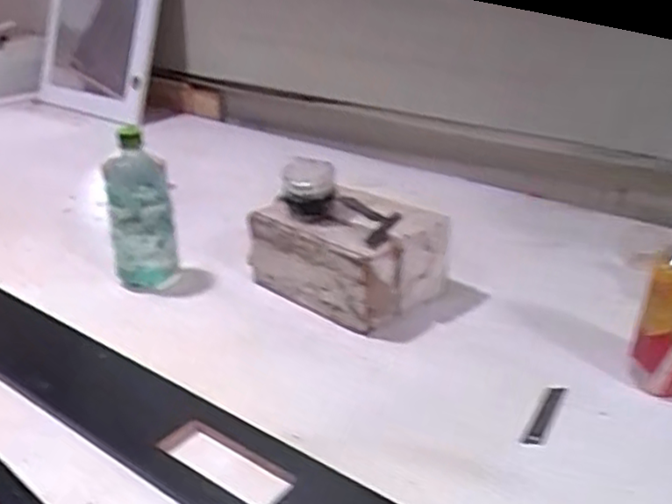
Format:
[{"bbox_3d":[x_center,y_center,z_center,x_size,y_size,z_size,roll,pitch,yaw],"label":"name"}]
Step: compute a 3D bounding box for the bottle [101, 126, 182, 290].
[{"bbox_3d":[-0.253,-0.051,0.879,0.079,0.198,0.064,-9,27,-15],"label":"bottle"}]

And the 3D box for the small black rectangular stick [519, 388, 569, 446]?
[{"bbox_3d":[0.201,0.157,0.652,0.020,0.004,0.098,15,30,29],"label":"small black rectangular stick"}]

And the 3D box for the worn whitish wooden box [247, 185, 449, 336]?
[{"bbox_3d":[0.009,-0.002,0.862,0.222,0.119,0.136,23,34,40],"label":"worn whitish wooden box"}]

